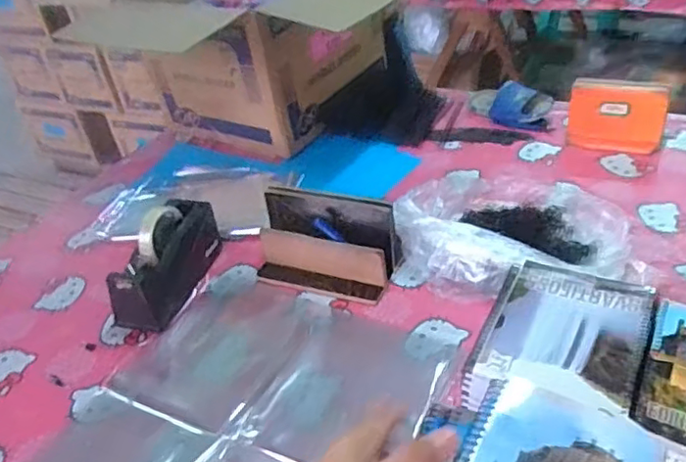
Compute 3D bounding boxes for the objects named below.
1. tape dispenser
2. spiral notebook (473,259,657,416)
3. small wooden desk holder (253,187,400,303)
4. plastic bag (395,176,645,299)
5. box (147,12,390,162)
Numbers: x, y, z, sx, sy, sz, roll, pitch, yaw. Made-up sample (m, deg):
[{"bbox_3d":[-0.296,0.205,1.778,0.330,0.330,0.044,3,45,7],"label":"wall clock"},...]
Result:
[{"bbox_3d":[-0.251,0.043,0.896,0.074,0.112,0.204,9,38,21],"label":"tape dispenser"},{"bbox_3d":[0.243,0.103,0.664,0.146,0.008,0.191,13,39,26],"label":"spiral notebook"},{"bbox_3d":[-0.028,0.013,0.900,0.206,0.117,0.106,9,38,21],"label":"small wooden desk holder"},{"bbox_3d":[0.237,-0.005,0.909,0.303,0.077,0.245,-6,35,1],"label":"plastic bag"},{"bbox_3d":[-0.159,-0.388,1.370,0.351,0.256,0.428,16,41,29],"label":"box"}]

